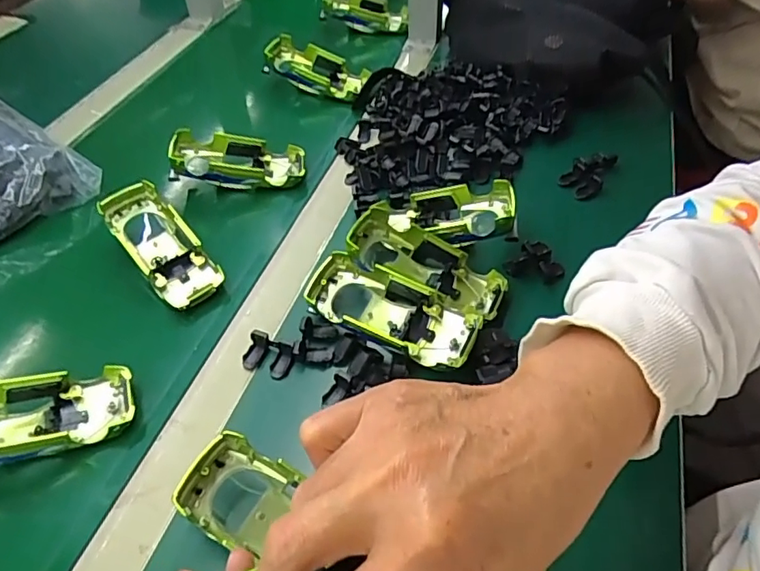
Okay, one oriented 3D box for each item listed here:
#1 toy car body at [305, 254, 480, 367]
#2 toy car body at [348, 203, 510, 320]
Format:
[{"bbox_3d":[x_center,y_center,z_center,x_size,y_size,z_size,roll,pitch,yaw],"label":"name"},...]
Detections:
[{"bbox_3d":[0.009,0.020,0.410,0.129,0.032,0.052,20,54,18],"label":"toy car body"},{"bbox_3d":[0.035,-0.011,0.447,0.134,0.046,0.064,30,55,8],"label":"toy car body"}]

